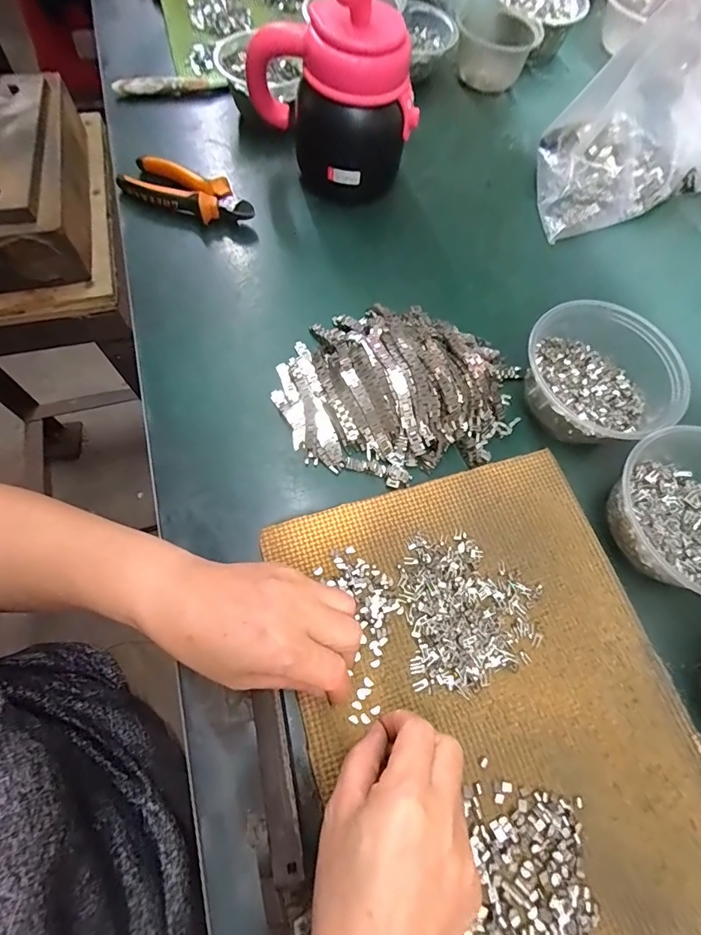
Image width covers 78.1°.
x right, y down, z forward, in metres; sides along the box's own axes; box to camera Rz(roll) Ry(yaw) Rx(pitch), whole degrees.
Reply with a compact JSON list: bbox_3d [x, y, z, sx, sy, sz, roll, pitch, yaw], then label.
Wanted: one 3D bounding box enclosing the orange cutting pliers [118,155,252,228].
[{"bbox_3d":[-0.177,-0.296,0.471,0.142,0.032,0.048,17,67,3],"label":"orange cutting pliers"}]

